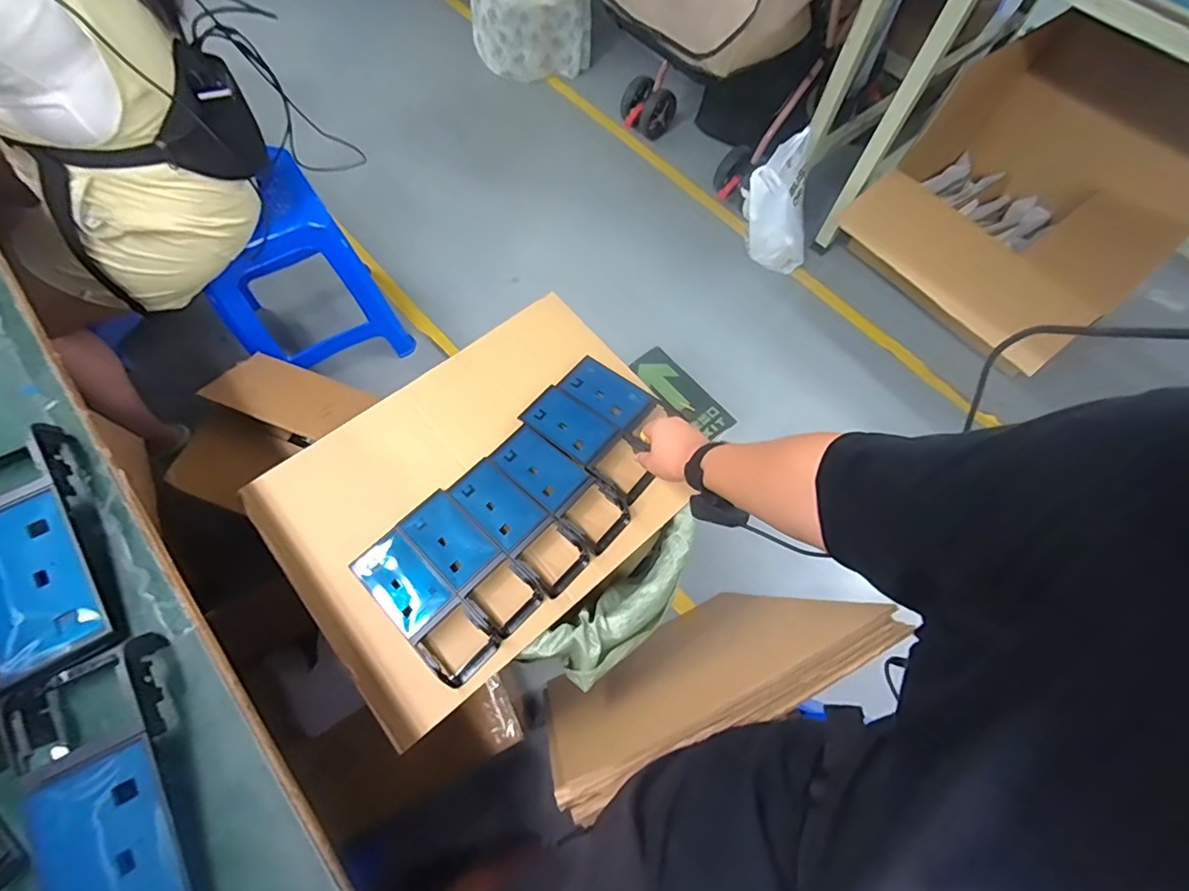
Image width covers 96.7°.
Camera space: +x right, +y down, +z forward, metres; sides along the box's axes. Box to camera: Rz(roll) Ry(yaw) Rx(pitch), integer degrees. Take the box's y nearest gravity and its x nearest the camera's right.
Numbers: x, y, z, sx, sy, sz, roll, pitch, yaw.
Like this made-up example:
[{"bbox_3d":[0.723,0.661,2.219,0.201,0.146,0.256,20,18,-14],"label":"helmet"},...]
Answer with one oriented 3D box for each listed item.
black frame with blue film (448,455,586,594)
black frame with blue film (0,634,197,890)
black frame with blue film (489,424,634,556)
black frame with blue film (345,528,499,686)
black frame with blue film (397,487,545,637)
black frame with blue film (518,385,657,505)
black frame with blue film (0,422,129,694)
[{"bbox_3d":[-0.106,0.107,0.720,0.210,0.029,0.082,40,71,14],"label":"black frame with blue film"},{"bbox_3d":[-0.329,0.243,0.358,0.085,0.035,0.214,-25,70,-13],"label":"black frame with blue film"},{"bbox_3d":[-0.051,0.055,0.739,0.210,0.029,0.078,39,70,13],"label":"black frame with blue film"},{"bbox_3d":[-0.216,0.197,0.661,0.210,0.031,0.079,42,71,14],"label":"black frame with blue film"},{"bbox_3d":[-0.165,0.148,0.689,0.210,0.034,0.077,42,71,15],"label":"black frame with blue film"},{"bbox_3d":[-0.009,-0.006,0.772,0.210,0.026,0.079,39,71,14],"label":"black frame with blue film"},{"bbox_3d":[-0.455,0.081,0.419,0.085,0.027,0.209,-32,71,-15],"label":"black frame with blue film"}]

